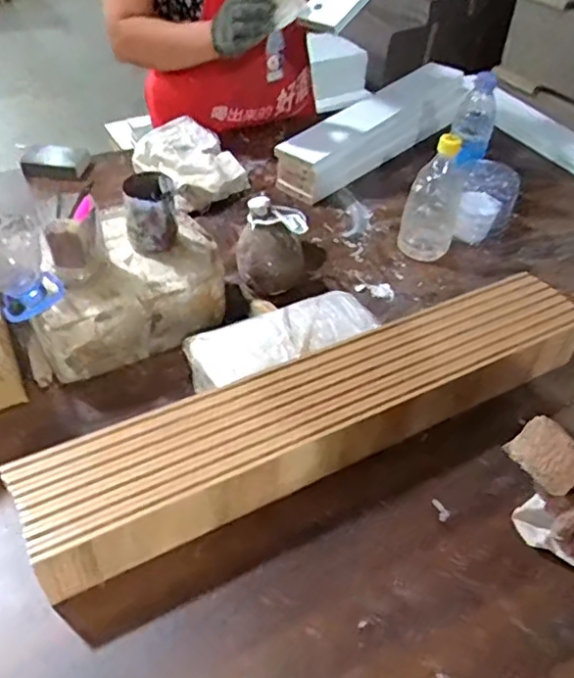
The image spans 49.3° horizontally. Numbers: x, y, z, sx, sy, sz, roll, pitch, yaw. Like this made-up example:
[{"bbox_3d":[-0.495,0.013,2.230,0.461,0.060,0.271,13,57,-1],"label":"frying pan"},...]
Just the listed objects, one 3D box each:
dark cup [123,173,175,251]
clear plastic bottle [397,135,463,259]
[{"bbox_3d":[-0.168,-0.156,0.776,0.061,0.073,0.064,-3,44,-10],"label":"dark cup"},{"bbox_3d":[0.222,-0.213,0.934,0.082,0.174,0.073,13,45,9],"label":"clear plastic bottle"}]

